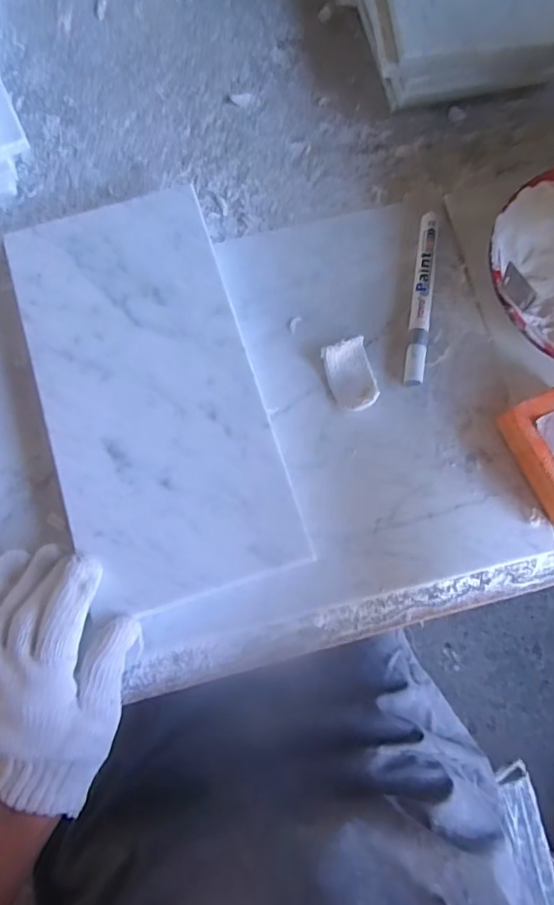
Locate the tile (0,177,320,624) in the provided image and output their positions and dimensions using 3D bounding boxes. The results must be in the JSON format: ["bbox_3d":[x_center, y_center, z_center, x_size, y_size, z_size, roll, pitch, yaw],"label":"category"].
[{"bbox_3d":[-0.094,-0.047,0.379,0.148,0.007,0.299,-17,78,-4],"label":"tile"}]

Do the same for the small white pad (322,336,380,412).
[{"bbox_3d":[0.056,-0.059,0.404,0.034,0.007,0.054,-14,77,-3],"label":"small white pad"}]

